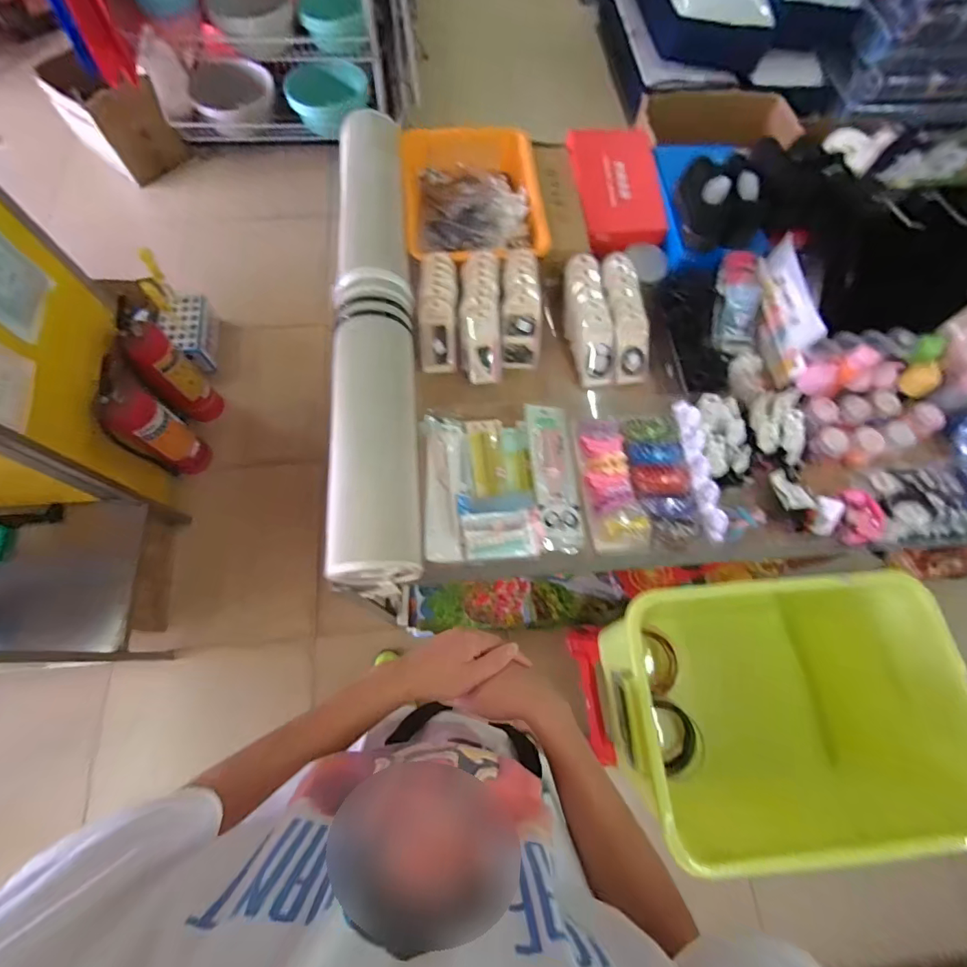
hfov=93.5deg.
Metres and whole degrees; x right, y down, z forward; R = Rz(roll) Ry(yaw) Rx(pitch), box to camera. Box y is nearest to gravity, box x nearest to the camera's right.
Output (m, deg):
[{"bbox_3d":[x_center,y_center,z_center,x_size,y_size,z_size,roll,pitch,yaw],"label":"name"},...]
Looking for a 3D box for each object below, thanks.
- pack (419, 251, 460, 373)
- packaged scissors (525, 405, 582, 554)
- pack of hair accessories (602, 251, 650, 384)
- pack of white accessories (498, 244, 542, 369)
[{"bbox_3d":[-0.090,-0.348,0.923,0.074,0.038,0.232,1,96,-2],"label":"pack"},{"bbox_3d":[0.131,-0.019,0.850,0.082,0.017,0.293,4,67,-14],"label":"packaged scissors"},{"bbox_3d":[0.304,-0.360,0.968,0.071,0.057,0.286,-7,88,-5],"label":"pack of hair accessories"},{"bbox_3d":[0.078,-0.361,0.938,0.083,0.041,0.237,0,96,-2],"label":"pack of white accessories"}]

